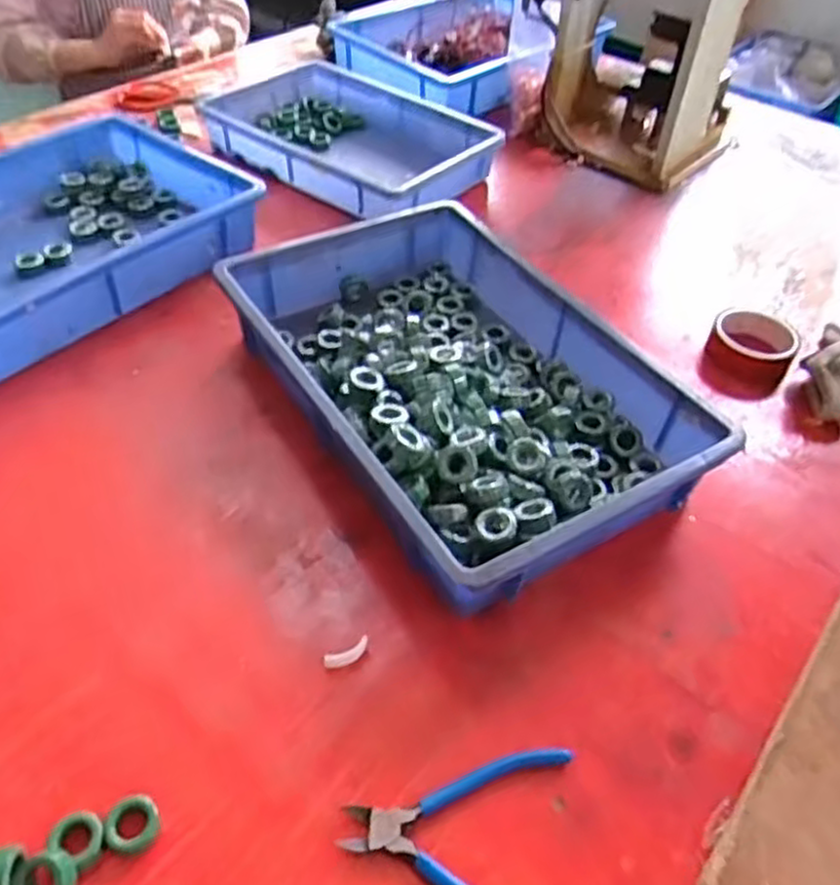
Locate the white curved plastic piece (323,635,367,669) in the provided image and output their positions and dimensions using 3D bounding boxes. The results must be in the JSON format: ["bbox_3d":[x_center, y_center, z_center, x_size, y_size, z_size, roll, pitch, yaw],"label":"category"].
[{"bbox_3d":[-0.051,0.151,0.532,0.037,0.011,0.014,-21,52,-23],"label":"white curved plastic piece"}]

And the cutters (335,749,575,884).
[{"bbox_3d":[0.027,0.238,0.455,0.141,0.010,0.113,7,47,2],"label":"cutters"}]

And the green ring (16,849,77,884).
[{"bbox_3d":[-0.209,0.245,0.415,0.031,0.009,0.029,-36,82,-13],"label":"green ring"}]

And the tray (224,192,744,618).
[{"bbox_3d":[0.027,-0.065,0.698,0.285,0.081,0.443,-24,53,-24],"label":"tray"}]

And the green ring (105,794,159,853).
[{"bbox_3d":[-0.171,0.228,0.443,0.029,0.009,0.031,3,47,-3],"label":"green ring"}]

